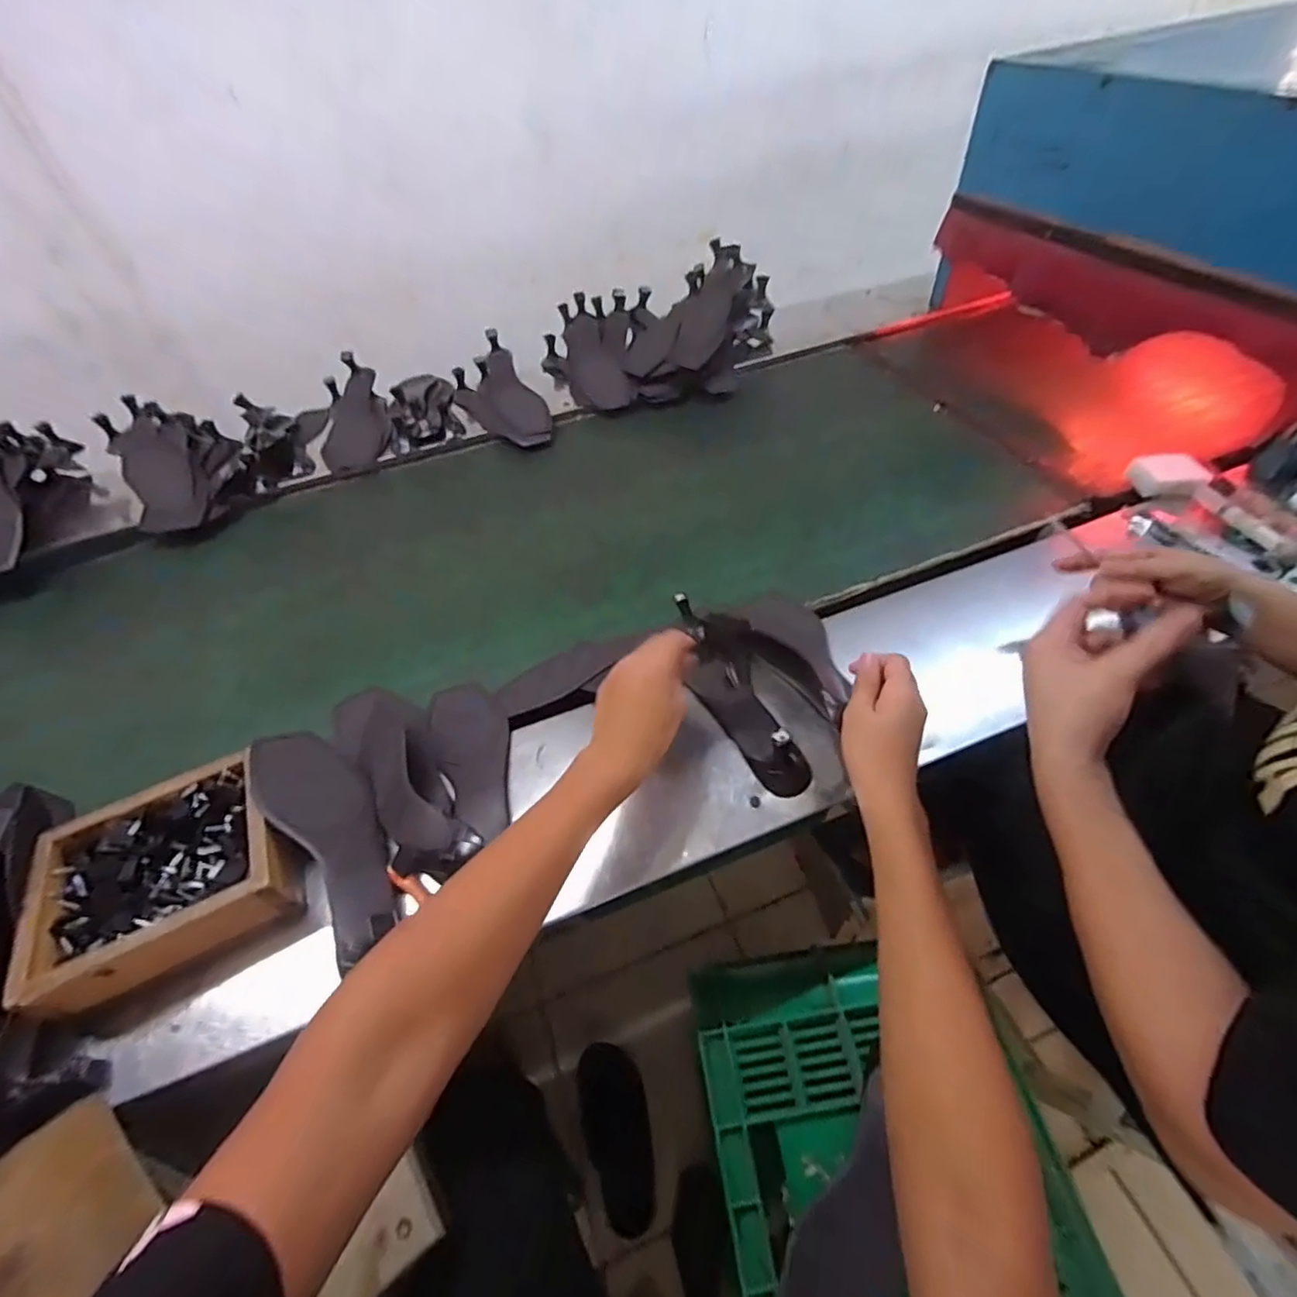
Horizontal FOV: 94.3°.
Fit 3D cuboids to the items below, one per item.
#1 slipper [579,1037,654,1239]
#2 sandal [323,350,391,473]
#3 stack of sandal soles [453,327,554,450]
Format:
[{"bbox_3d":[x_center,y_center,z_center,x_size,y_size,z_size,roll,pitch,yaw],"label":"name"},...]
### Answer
[{"bbox_3d":[-0.058,0.838,1.039,0.110,0.032,0.256,-9,51,-1],"label":"slipper"},{"bbox_3d":[-0.487,-0.391,1.007,0.120,0.071,0.225,-9,66,-1],"label":"sandal"},{"bbox_3d":[-0.254,-0.420,1.008,0.131,0.071,0.245,-27,53,-15],"label":"stack of sandal soles"}]

